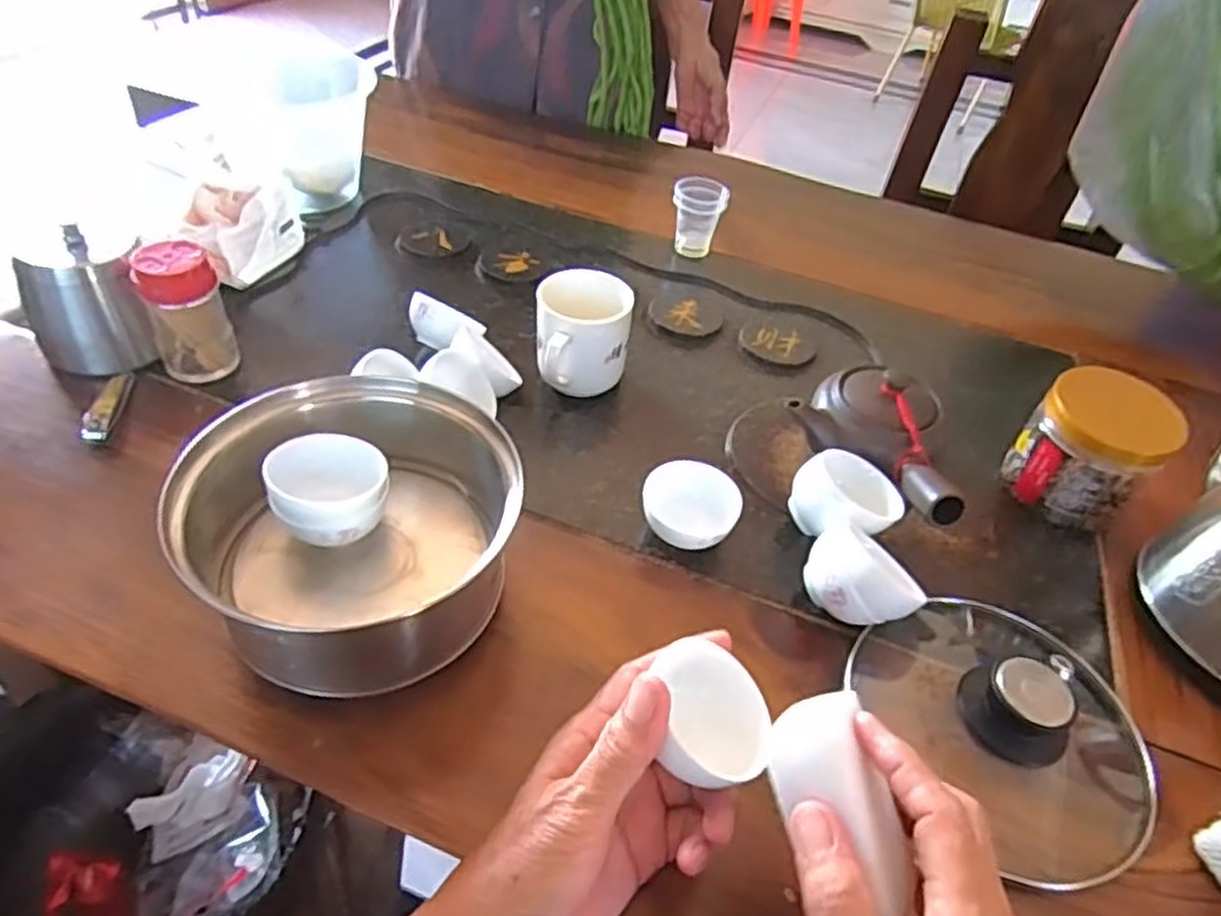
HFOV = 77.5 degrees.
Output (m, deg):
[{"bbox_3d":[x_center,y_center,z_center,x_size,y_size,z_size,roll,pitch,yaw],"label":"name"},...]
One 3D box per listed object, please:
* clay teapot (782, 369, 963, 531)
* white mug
[{"bbox_3d":[0.197,-0.007,0.534,0.096,0.061,0.136,-27,55,-30],"label":"clay teapot"},{"bbox_3d":[-0.021,-0.093,0.587,0.072,0.078,0.065,0,45,-9],"label":"white mug"}]

